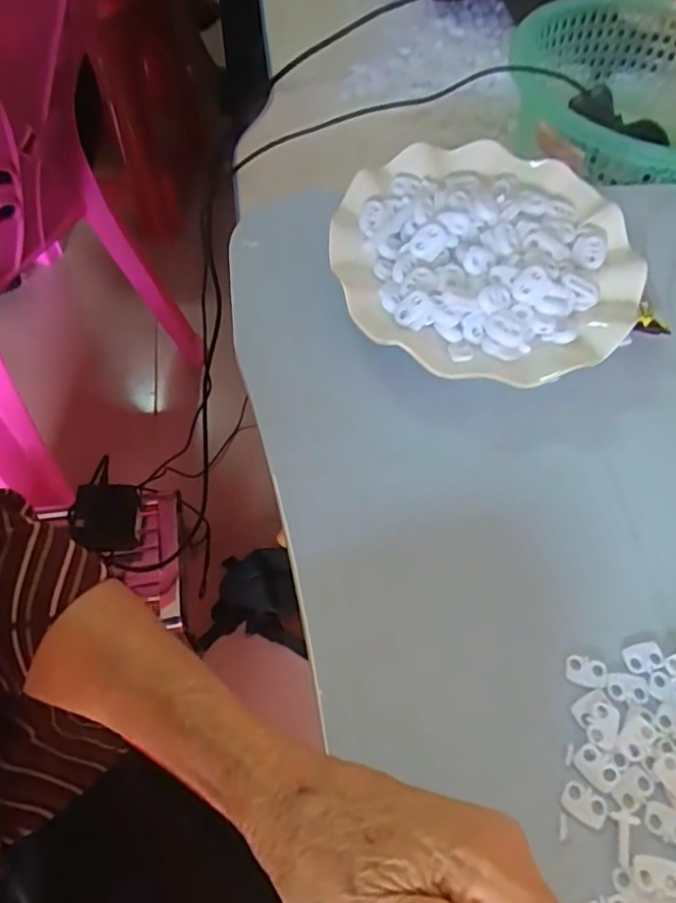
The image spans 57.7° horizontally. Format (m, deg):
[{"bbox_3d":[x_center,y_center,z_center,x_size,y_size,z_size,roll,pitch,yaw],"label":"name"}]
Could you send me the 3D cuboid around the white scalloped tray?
[{"bbox_3d":[0.088,-0.111,0.371,0.181,0.045,0.173,-2,60,-3],"label":"white scalloped tray"}]

